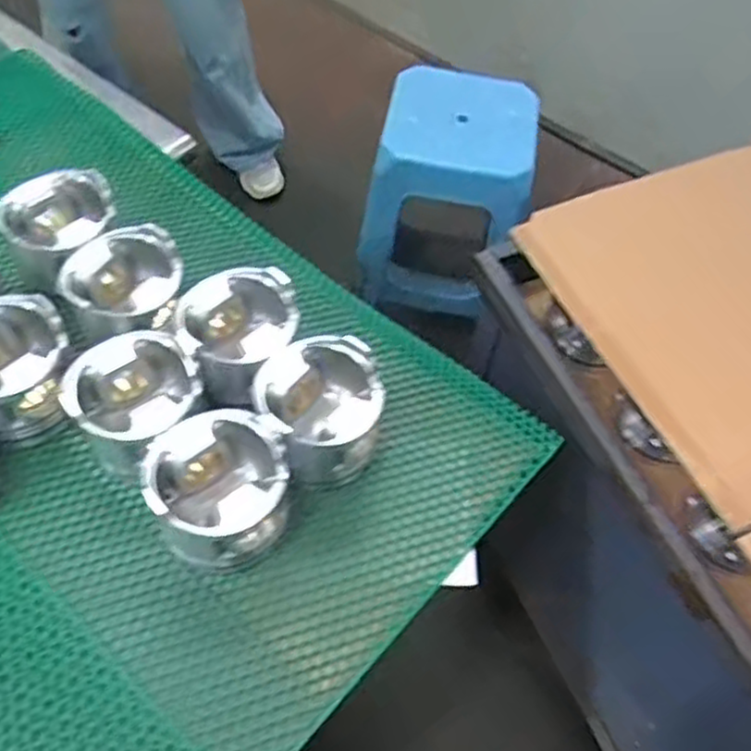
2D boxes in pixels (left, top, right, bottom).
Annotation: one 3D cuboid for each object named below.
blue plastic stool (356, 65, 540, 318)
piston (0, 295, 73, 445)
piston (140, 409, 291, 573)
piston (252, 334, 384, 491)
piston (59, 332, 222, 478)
[{"bbox_3d":[0.137,-0.369,1.519,0.295,0.421,0.290,8,56,0],"label":"blue plastic stool"},{"bbox_3d":[-0.341,-0.004,0.688,0.106,0.097,0.117,39,62,19],"label":"piston"},{"bbox_3d":[-0.132,0.100,0.639,0.110,0.100,0.108,2,56,-4],"label":"piston"},{"bbox_3d":[-0.050,0.038,0.688,0.111,0.105,0.102,2,56,-4],"label":"piston"},{"bbox_3d":[-0.217,0.026,0.682,0.120,0.095,0.109,-34,65,-24],"label":"piston"}]

